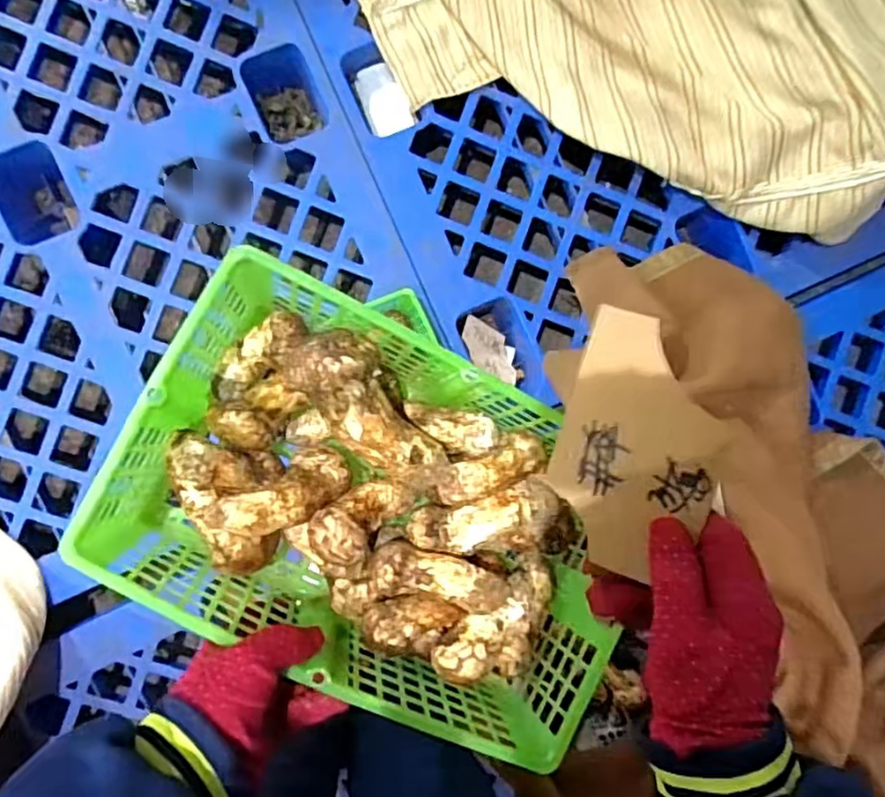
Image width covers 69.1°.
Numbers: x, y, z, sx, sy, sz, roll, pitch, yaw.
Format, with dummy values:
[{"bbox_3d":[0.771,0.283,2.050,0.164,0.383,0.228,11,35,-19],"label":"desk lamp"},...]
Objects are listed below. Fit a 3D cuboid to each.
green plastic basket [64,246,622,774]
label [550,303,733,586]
[{"bbox_3d":[-0.034,0.076,0.444,0.332,0.094,0.213,28,86,-8],"label":"green plastic basket"},{"bbox_3d":[0.103,0.026,0.342,0.083,0.005,0.130,20,100,22],"label":"label"}]

